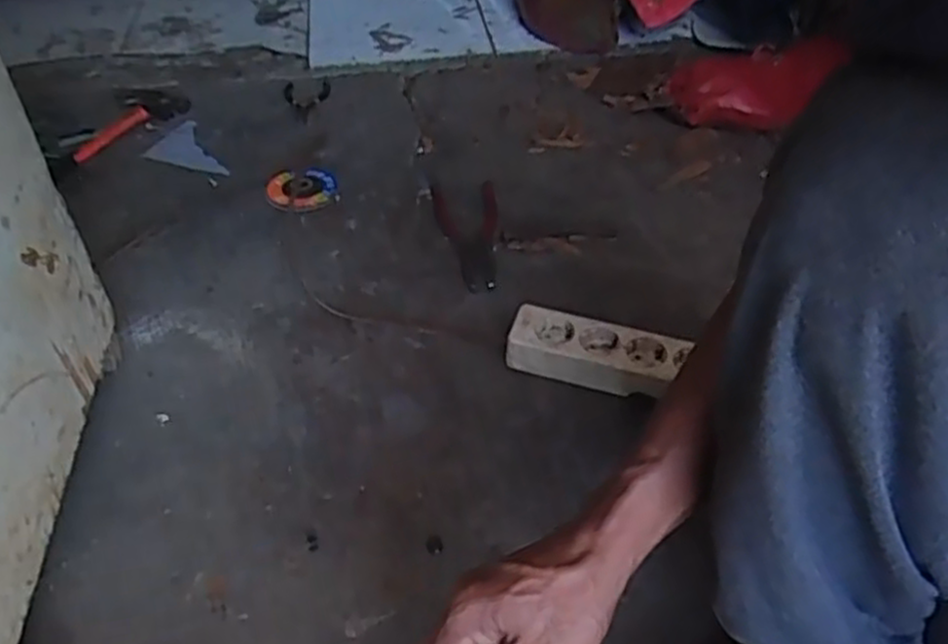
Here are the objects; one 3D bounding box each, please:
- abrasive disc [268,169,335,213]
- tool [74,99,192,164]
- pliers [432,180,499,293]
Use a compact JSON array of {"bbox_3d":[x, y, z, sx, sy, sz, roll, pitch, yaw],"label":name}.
[{"bbox_3d":[-0.216,-0.165,0.962,0.084,0.013,0.078,-1,45,1],"label":"abrasive disc"},{"bbox_3d":[-0.471,-0.270,1.055,0.050,0.014,0.181,30,53,27],"label":"tool"},{"bbox_3d":[-0.005,-0.105,0.901,0.075,0.012,0.204,-5,46,-4],"label":"pliers"}]

